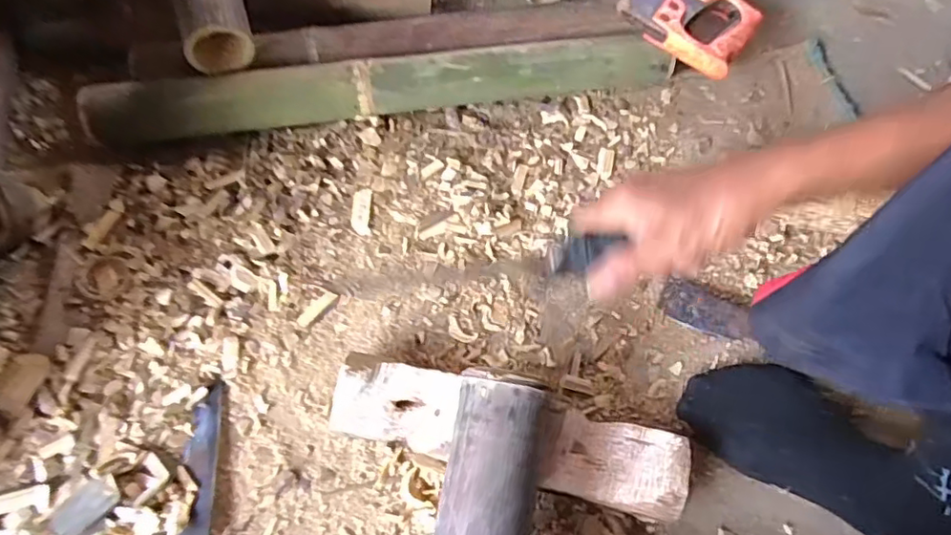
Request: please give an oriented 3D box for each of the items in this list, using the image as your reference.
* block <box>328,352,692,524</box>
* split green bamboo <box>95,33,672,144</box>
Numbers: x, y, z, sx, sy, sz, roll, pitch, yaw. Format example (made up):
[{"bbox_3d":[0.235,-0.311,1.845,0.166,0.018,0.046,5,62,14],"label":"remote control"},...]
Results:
[{"bbox_3d":[0.027,0.145,0.513,0.299,0.056,0.073,14,66,6],"label":"block"},{"bbox_3d":[-0.095,-0.209,0.665,0.635,0.076,0.047,-8,66,-5],"label":"split green bamboo"}]

